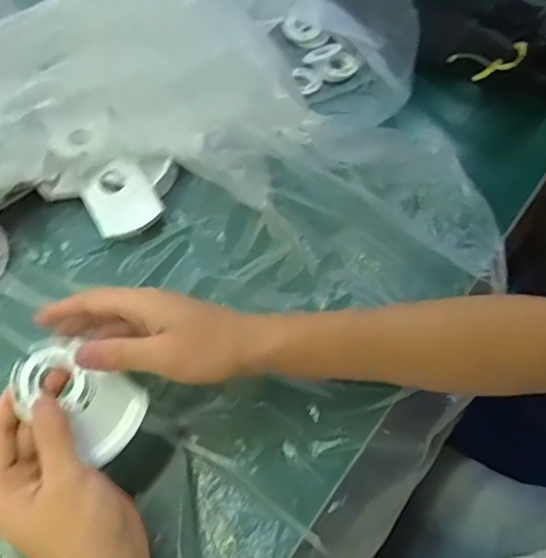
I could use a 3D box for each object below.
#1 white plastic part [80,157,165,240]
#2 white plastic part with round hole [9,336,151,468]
[{"bbox_3d":[-0.138,-0.072,0.508,0.059,0.015,0.072,-34,74,-12],"label":"white plastic part"},{"bbox_3d":[-0.125,0.076,0.363,0.084,0.016,0.050,37,71,-6],"label":"white plastic part with round hole"}]

